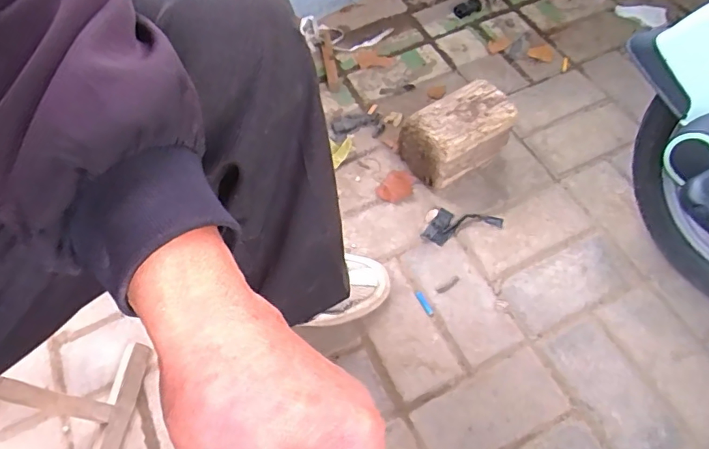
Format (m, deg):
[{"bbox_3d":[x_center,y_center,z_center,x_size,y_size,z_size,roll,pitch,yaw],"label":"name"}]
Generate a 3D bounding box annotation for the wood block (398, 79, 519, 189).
[{"bbox_3d":[0.161,-0.133,0.768,0.143,0.129,0.099,-31,62,-15],"label":"wood block"}]

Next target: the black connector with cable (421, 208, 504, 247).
[{"bbox_3d":[0.168,0.007,0.754,0.118,0.007,0.063,9,60,8],"label":"black connector with cable"}]

